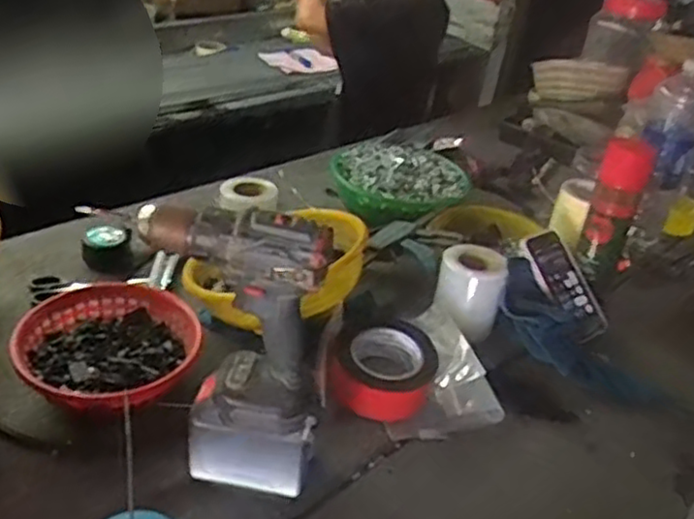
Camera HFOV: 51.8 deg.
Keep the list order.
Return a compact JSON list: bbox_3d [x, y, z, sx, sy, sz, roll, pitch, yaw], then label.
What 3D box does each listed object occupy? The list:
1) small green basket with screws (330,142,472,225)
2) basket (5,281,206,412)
[{"bbox_3d":[0.090,-0.132,1.211,0.195,0.087,0.205,7,32,-4],"label":"small green basket with screws"},{"bbox_3d":[-0.265,0.104,0.804,0.193,0.053,0.184,7,32,-4],"label":"basket"}]

